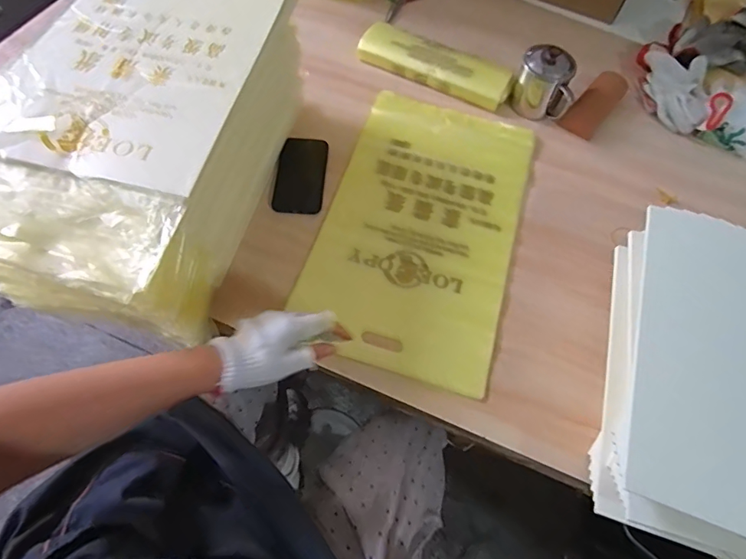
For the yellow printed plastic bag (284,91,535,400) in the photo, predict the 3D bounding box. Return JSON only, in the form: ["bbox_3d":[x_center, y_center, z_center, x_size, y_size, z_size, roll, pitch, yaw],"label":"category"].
[{"bbox_3d":[0.080,-0.095,0.747,0.289,0.013,0.509,17,62,6],"label":"yellow printed plastic bag"}]

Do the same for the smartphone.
[{"bbox_3d":[-0.124,-0.181,0.795,0.081,0.013,0.157,4,62,-1],"label":"smartphone"}]

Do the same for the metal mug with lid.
[{"bbox_3d":[0.326,-0.369,0.868,0.113,0.104,0.079,25,63,10],"label":"metal mug with lid"}]

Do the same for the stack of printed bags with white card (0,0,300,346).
[{"bbox_3d":[-0.302,-0.175,0.634,0.267,0.235,0.471,13,62,4],"label":"stack of printed bags with white card"}]

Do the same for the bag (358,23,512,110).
[{"bbox_3d":[0.123,-0.430,0.922,0.309,0.046,0.099,23,63,9],"label":"bag"}]

